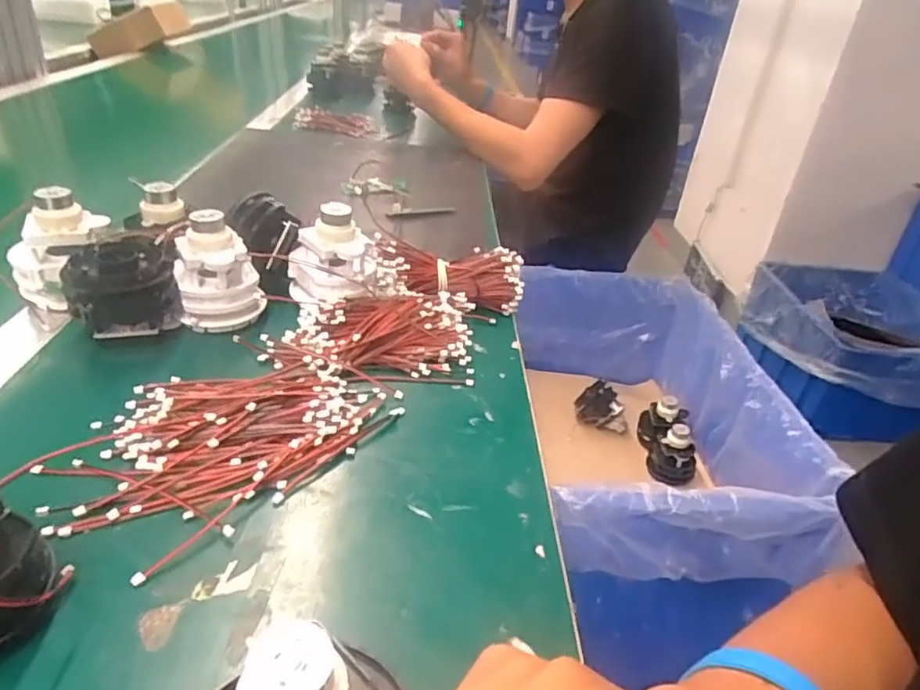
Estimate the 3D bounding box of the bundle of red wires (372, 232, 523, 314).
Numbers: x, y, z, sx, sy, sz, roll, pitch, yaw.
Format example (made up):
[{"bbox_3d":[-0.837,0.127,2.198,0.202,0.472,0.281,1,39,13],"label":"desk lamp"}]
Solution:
[{"bbox_3d":[-0.010,-0.058,0.538,0.128,0.051,0.055,2,31,-6],"label":"bundle of red wires"}]

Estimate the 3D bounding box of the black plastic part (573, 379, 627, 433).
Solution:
[{"bbox_3d":[0.231,0.102,0.998,0.088,0.048,0.048,16,32,15],"label":"black plastic part"}]

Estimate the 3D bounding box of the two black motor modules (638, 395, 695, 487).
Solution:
[{"bbox_3d":[0.316,0.138,0.934,0.062,0.084,0.118,9,31,3],"label":"two black motor modules"}]

